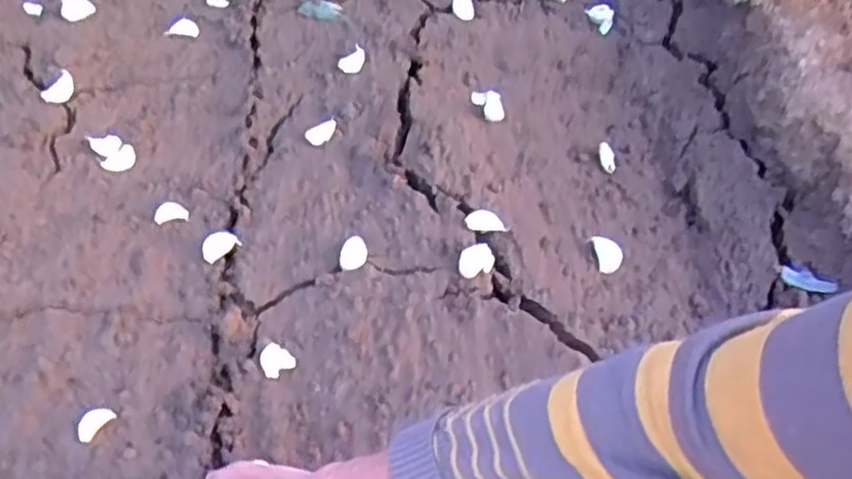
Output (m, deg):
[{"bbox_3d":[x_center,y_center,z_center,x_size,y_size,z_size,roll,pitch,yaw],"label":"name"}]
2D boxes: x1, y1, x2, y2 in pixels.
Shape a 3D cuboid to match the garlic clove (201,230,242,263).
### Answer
[{"bbox_3d":[-0.191,0.005,0.688,0.020,0.011,0.034,38,59,24],"label":"garlic clove"}]

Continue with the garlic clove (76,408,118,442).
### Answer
[{"bbox_3d":[-0.257,0.141,0.578,0.015,0.010,0.030,27,55,17],"label":"garlic clove"}]

